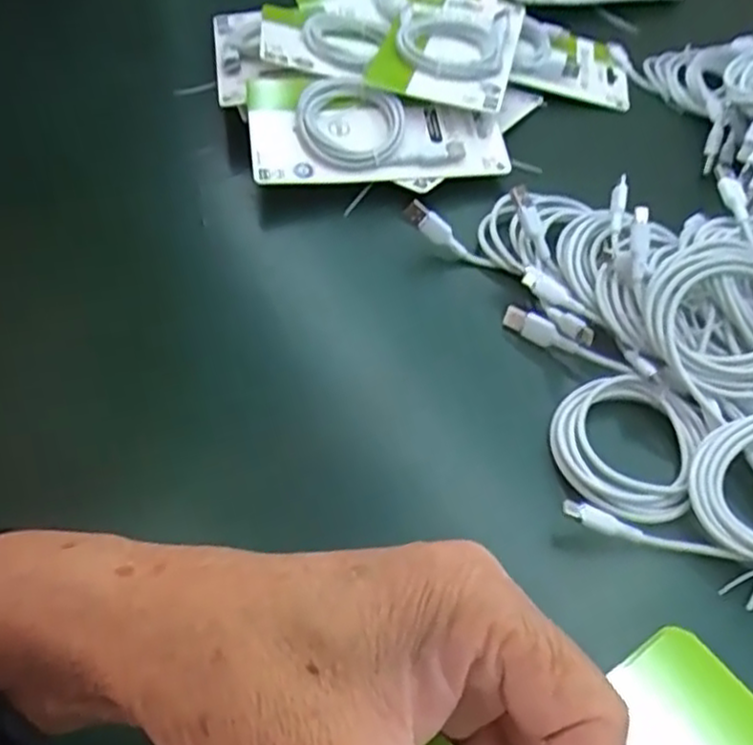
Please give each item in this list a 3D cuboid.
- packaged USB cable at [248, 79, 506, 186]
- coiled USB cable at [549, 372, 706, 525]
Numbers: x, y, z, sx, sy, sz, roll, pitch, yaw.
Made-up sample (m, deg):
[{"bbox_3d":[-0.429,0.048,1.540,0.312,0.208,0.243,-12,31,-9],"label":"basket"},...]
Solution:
[{"bbox_3d":[0.003,-0.168,0.516,0.175,0.020,0.078,-2,79,-7],"label":"packaged USB cable"},{"bbox_3d":[0.124,0.036,0.374,0.070,0.021,0.076,1,50,-1],"label":"coiled USB cable"}]

